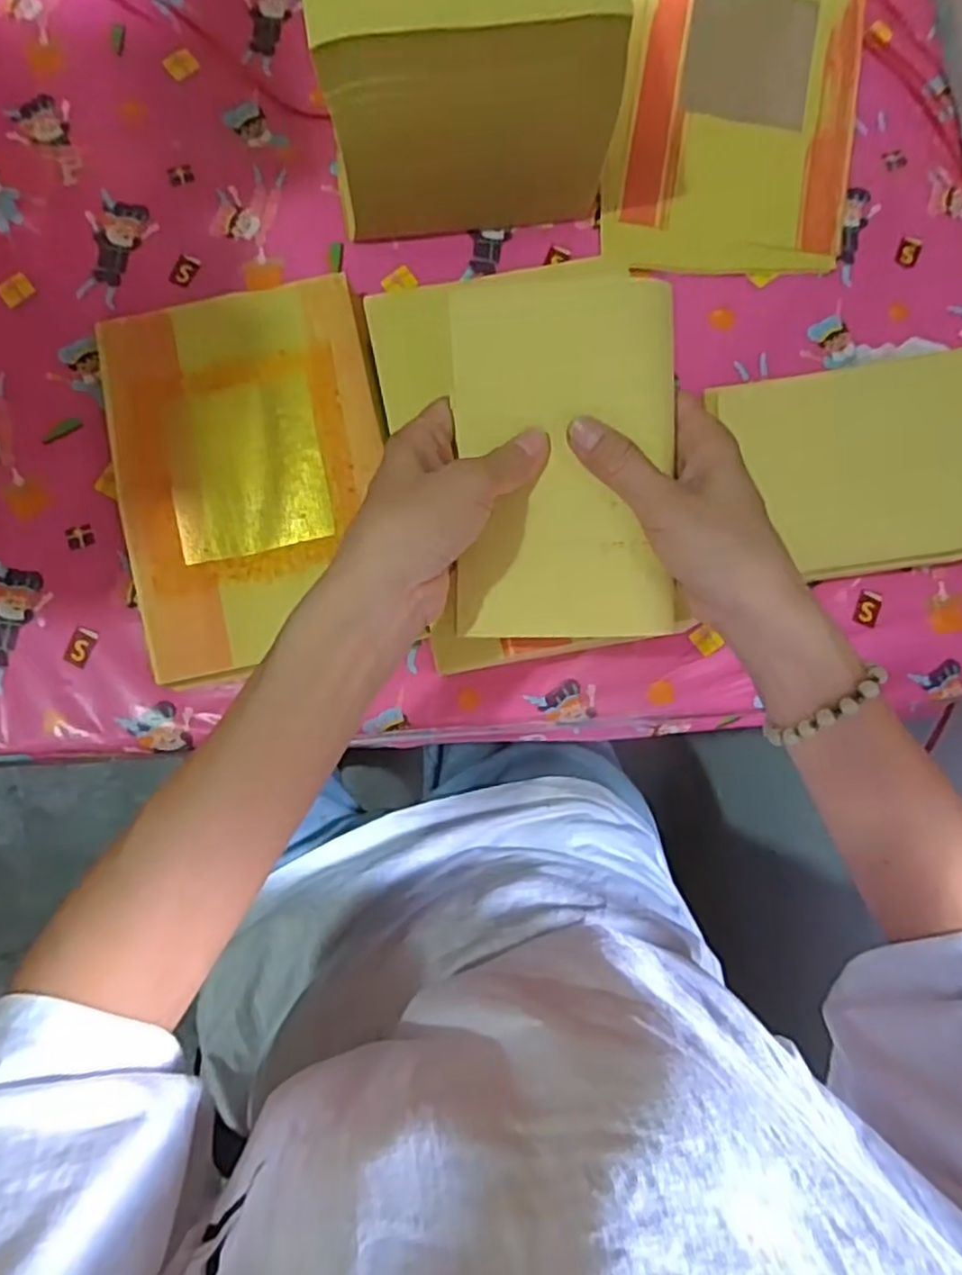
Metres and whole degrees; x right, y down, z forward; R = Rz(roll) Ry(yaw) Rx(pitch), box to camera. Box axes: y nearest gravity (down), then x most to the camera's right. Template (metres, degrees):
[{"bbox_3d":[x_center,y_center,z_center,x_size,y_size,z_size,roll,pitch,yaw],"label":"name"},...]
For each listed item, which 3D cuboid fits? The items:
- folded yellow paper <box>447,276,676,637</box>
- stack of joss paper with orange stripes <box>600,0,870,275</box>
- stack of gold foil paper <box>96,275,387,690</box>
[{"bbox_3d":[0.039,-0.082,0.342,0.101,0.013,0.161,-1,94,4],"label":"folded yellow paper"},{"bbox_3d":[0.183,-0.375,0.507,0.168,0.011,0.256,9,82,-2],"label":"stack of joss paper with orange stripes"},{"bbox_3d":[-0.138,-0.100,0.446,0.157,0.029,0.232,-12,83,-5],"label":"stack of gold foil paper"}]

